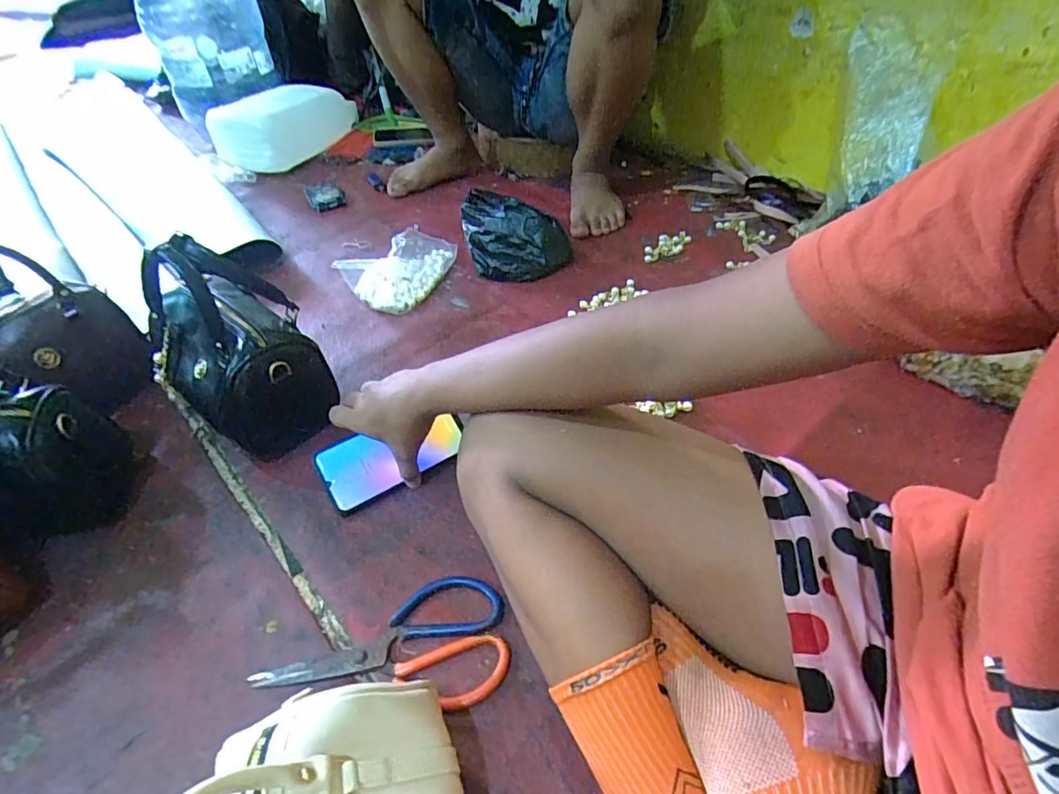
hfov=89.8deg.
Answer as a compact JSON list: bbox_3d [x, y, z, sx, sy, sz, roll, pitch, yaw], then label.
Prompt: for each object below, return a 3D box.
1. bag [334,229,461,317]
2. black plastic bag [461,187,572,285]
[{"bbox_3d":[-0.200,-0.221,0.857,0.107,0.066,0.185,22,52,22],"label":"bag"},{"bbox_3d":[-0.036,-0.269,0.882,0.177,0.076,0.145,13,49,15],"label":"black plastic bag"}]

